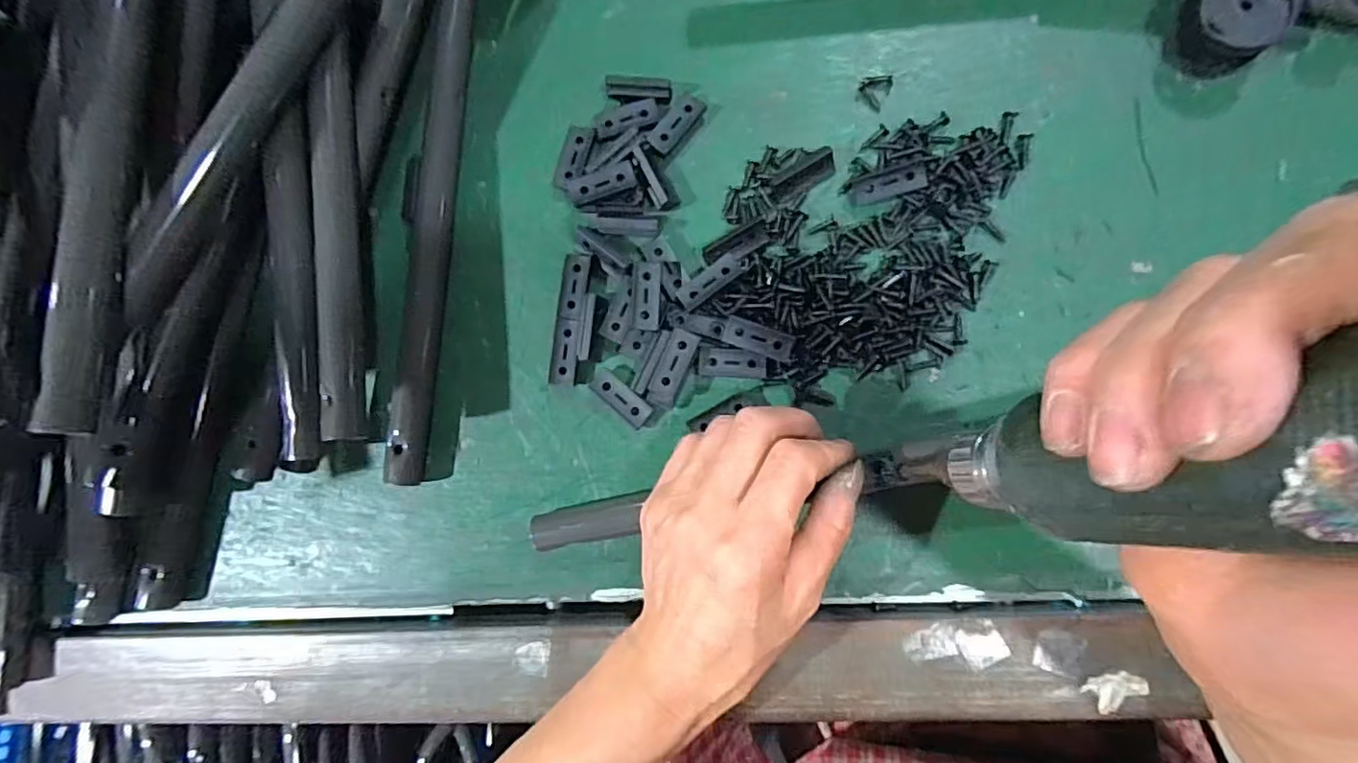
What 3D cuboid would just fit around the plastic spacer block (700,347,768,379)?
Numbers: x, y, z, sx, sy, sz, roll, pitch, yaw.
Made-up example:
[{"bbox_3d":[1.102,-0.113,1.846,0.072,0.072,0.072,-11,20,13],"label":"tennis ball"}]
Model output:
[{"bbox_3d":[0.028,-0.009,0.309,0.034,0.004,0.016,5,106,1],"label":"plastic spacer block"}]

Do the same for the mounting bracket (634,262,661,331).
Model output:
[{"bbox_3d":[-0.016,-0.044,0.309,0.013,0.004,0.035,4,81,-9],"label":"mounting bracket"}]

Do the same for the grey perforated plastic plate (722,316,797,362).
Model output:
[{"bbox_3d":[0.040,-0.021,0.304,0.035,0.010,0.014,17,86,8],"label":"grey perforated plastic plate"}]

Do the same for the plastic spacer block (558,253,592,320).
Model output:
[{"bbox_3d":[-0.055,-0.050,0.323,0.014,0.006,0.035,8,85,7],"label":"plastic spacer block"}]

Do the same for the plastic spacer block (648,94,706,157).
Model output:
[{"bbox_3d":[0.000,-0.138,0.326,0.015,0.009,0.036,40,90,9],"label":"plastic spacer block"}]

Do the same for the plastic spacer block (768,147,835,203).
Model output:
[{"bbox_3d":[0.065,-0.109,0.316,0.036,0.007,0.015,-32,81,2],"label":"plastic spacer block"}]

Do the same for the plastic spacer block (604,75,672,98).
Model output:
[{"bbox_3d":[-0.021,-0.158,0.327,0.034,0.013,0.009,5,84,7],"label":"plastic spacer block"}]

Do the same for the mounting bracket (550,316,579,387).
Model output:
[{"bbox_3d":[-0.060,-0.015,0.321,0.014,0.007,0.035,7,85,7],"label":"mounting bracket"}]

